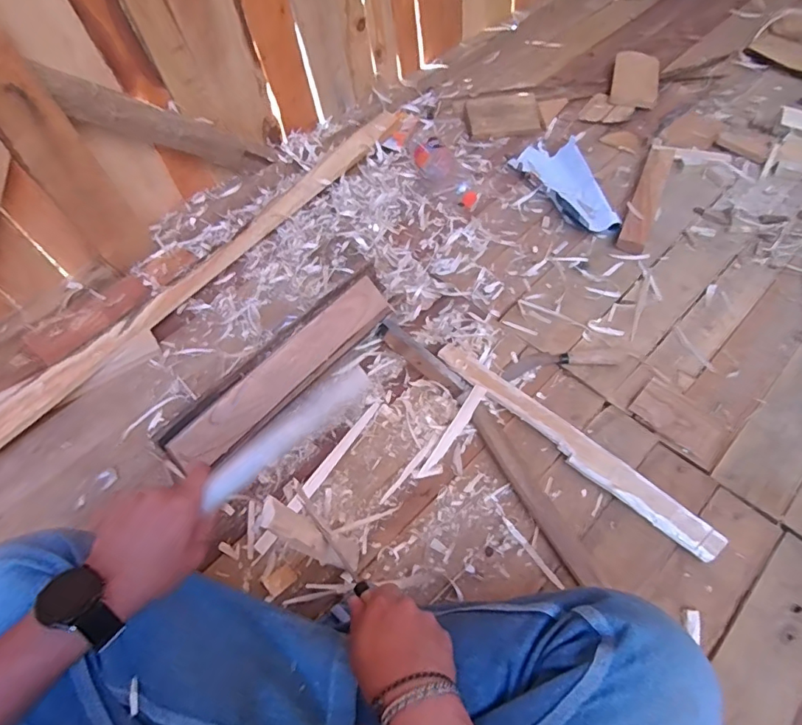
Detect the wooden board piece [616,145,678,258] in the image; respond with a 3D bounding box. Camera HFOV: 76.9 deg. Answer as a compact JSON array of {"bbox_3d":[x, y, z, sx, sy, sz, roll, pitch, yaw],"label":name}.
[{"bbox_3d":[0.469,-0.318,0.954,0.050,0.026,0.297,22,63,15],"label":"wooden board piece"}]

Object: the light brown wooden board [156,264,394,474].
[{"bbox_3d":[-0.162,0.000,0.750,0.405,0.032,0.087,-44,100,-18],"label":"light brown wooden board"}]

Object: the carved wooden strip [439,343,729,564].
[{"bbox_3d":[0.231,0.109,0.710,0.440,0.025,0.048,39,68,22],"label":"carved wooden strip"}]

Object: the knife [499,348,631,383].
[{"bbox_3d":[0.253,-0.003,0.786,0.191,0.013,0.042,-9,59,-2],"label":"knife"}]

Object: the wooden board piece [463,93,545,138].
[{"bbox_3d":[0.219,-0.531,1.084,0.155,0.022,0.085,-8,89,2],"label":"wooden board piece"}]

